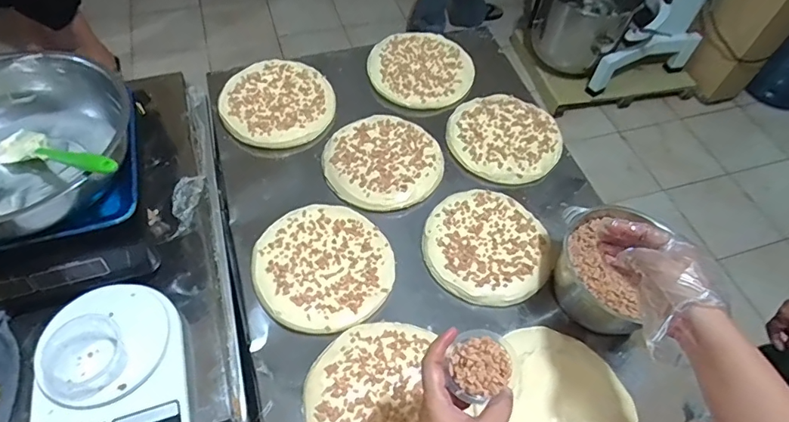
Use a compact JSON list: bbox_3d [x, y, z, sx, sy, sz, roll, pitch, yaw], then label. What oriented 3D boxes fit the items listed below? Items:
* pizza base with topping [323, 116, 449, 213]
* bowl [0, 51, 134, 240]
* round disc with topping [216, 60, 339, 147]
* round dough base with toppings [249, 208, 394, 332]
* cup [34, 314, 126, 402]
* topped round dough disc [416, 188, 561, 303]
[{"bbox_3d":[-0.020,-0.085,0.827,0.198,0.032,0.178,24,58,12],"label":"pizza base with topping"},{"bbox_3d":[-0.438,-0.080,0.557,0.245,0.100,0.218,-9,57,-10],"label":"bowl"},{"bbox_3d":[-0.215,-0.198,0.894,0.203,0.041,0.190,2,56,-3],"label":"round disc with topping"},{"bbox_3d":[-0.103,0.080,0.709,0.198,0.019,0.194,2,56,-3],"label":"round dough base with toppings"},{"bbox_3d":[-0.330,0.157,0.512,0.068,0.043,0.082,39,62,20],"label":"cup"},{"bbox_3d":[0.143,0.050,0.740,0.192,0.020,0.187,2,56,-3],"label":"topped round dough disc"}]

